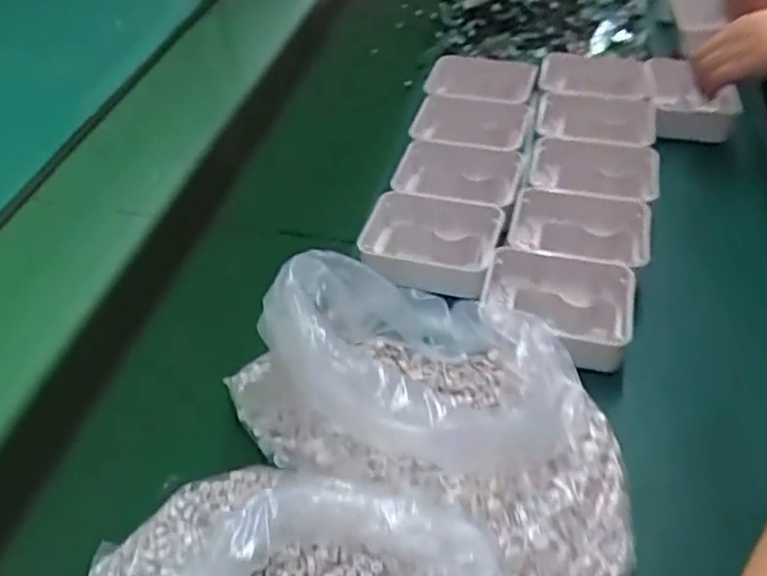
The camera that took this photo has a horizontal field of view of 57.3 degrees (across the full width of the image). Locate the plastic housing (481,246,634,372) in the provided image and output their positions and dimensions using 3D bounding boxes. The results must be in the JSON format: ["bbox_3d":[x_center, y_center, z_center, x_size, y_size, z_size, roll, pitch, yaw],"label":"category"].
[{"bbox_3d":[0.152,0.021,0.621,0.130,0.043,0.101,8,47,12],"label":"plastic housing"}]

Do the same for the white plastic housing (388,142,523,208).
[{"bbox_3d":[0.079,-0.121,0.749,0.132,0.021,0.095,4,46,7],"label":"white plastic housing"}]

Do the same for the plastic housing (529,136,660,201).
[{"bbox_3d":[0.223,-0.127,0.738,0.129,0.018,0.090,5,46,9],"label":"plastic housing"}]

